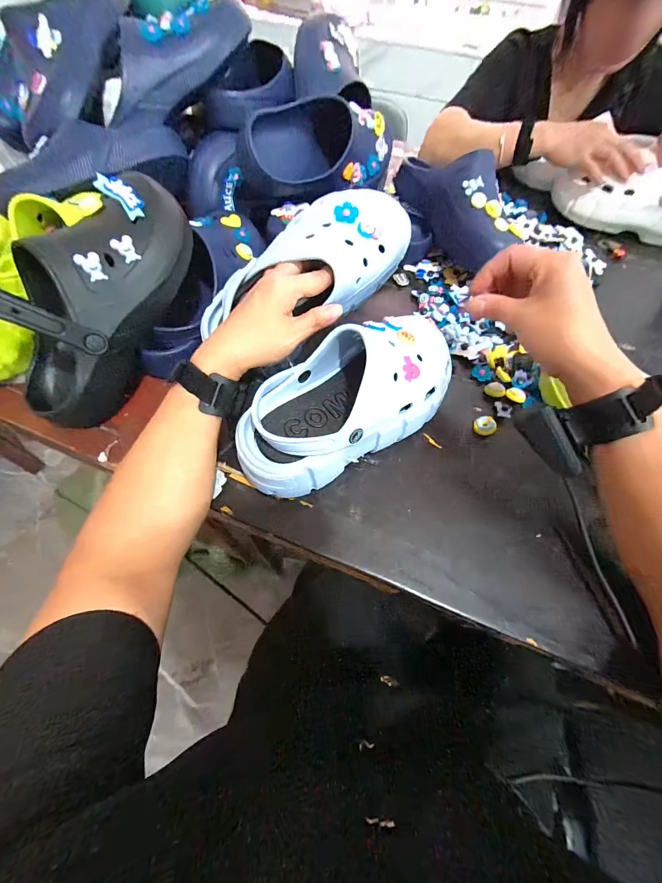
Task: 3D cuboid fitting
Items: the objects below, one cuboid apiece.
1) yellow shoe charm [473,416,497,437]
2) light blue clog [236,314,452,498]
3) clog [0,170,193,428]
[{"bbox_3d":[0.180,-0.018,0.373,0.023,0.016,0.018,11,60,4],"label":"yellow shoe charm"},{"bbox_3d":[0.023,-0.039,0.328,0.252,0.109,0.102,-29,65,-17],"label":"light blue clog"},{"bbox_3d":[-0.245,-0.151,0.320,0.094,0.140,0.263,25,92,12],"label":"clog"}]

